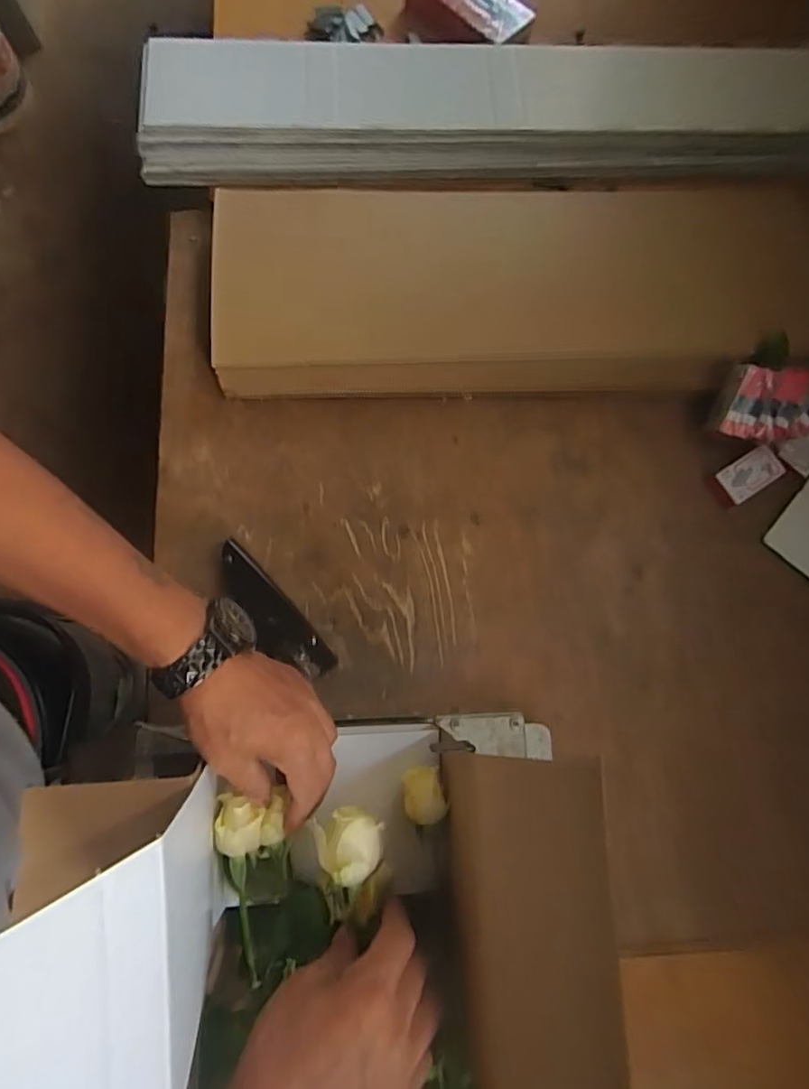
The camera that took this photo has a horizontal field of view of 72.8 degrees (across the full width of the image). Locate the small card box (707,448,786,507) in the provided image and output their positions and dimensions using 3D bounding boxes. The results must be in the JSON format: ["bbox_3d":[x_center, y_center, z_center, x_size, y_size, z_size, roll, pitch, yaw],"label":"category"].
[{"bbox_3d":[0.359,-0.071,0.576,0.078,0.012,0.039,-28,81,-9],"label":"small card box"}]

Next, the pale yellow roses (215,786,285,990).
[{"bbox_3d":[-0.112,0.242,0.392,0.044,0.037,0.120,2,98,-1],"label":"pale yellow roses"}]

